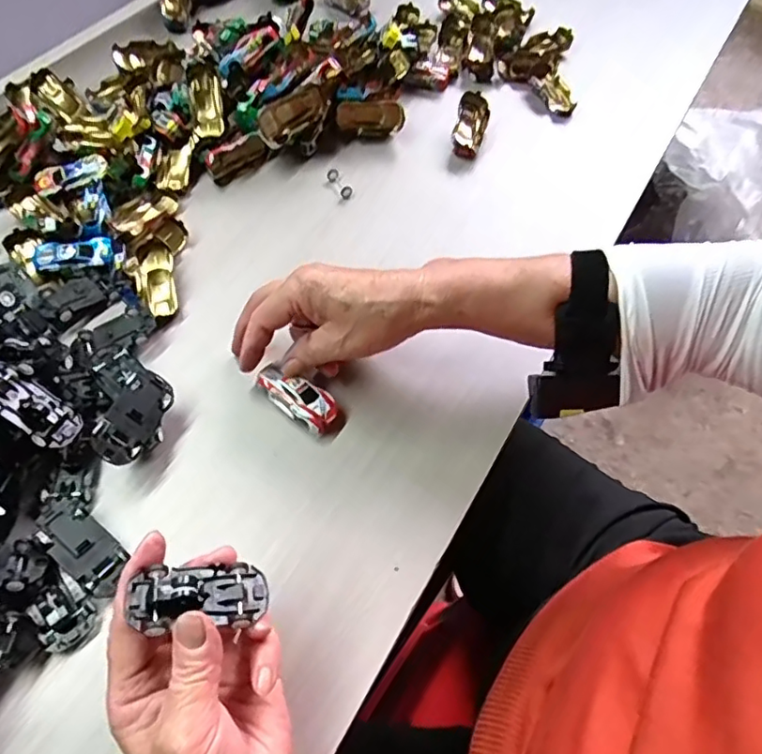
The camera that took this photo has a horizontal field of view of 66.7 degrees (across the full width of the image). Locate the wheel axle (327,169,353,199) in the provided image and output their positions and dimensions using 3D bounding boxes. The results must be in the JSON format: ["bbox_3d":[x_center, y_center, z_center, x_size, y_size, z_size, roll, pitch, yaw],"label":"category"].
[{"bbox_3d":[-0.038,-0.179,0.535,0.012,0.010,0.038,-23,64,-15],"label":"wheel axle"}]

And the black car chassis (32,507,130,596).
[{"bbox_3d":[-0.181,0.101,0.350,0.067,0.016,0.030,35,64,17],"label":"black car chassis"}]

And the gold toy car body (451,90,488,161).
[{"bbox_3d":[0.088,-0.247,0.569,0.029,0.023,0.069,12,59,5],"label":"gold toy car body"}]

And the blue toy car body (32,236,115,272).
[{"bbox_3d":[-0.246,-0.099,0.465,0.062,0.014,0.026,-10,60,-8],"label":"blue toy car body"}]

